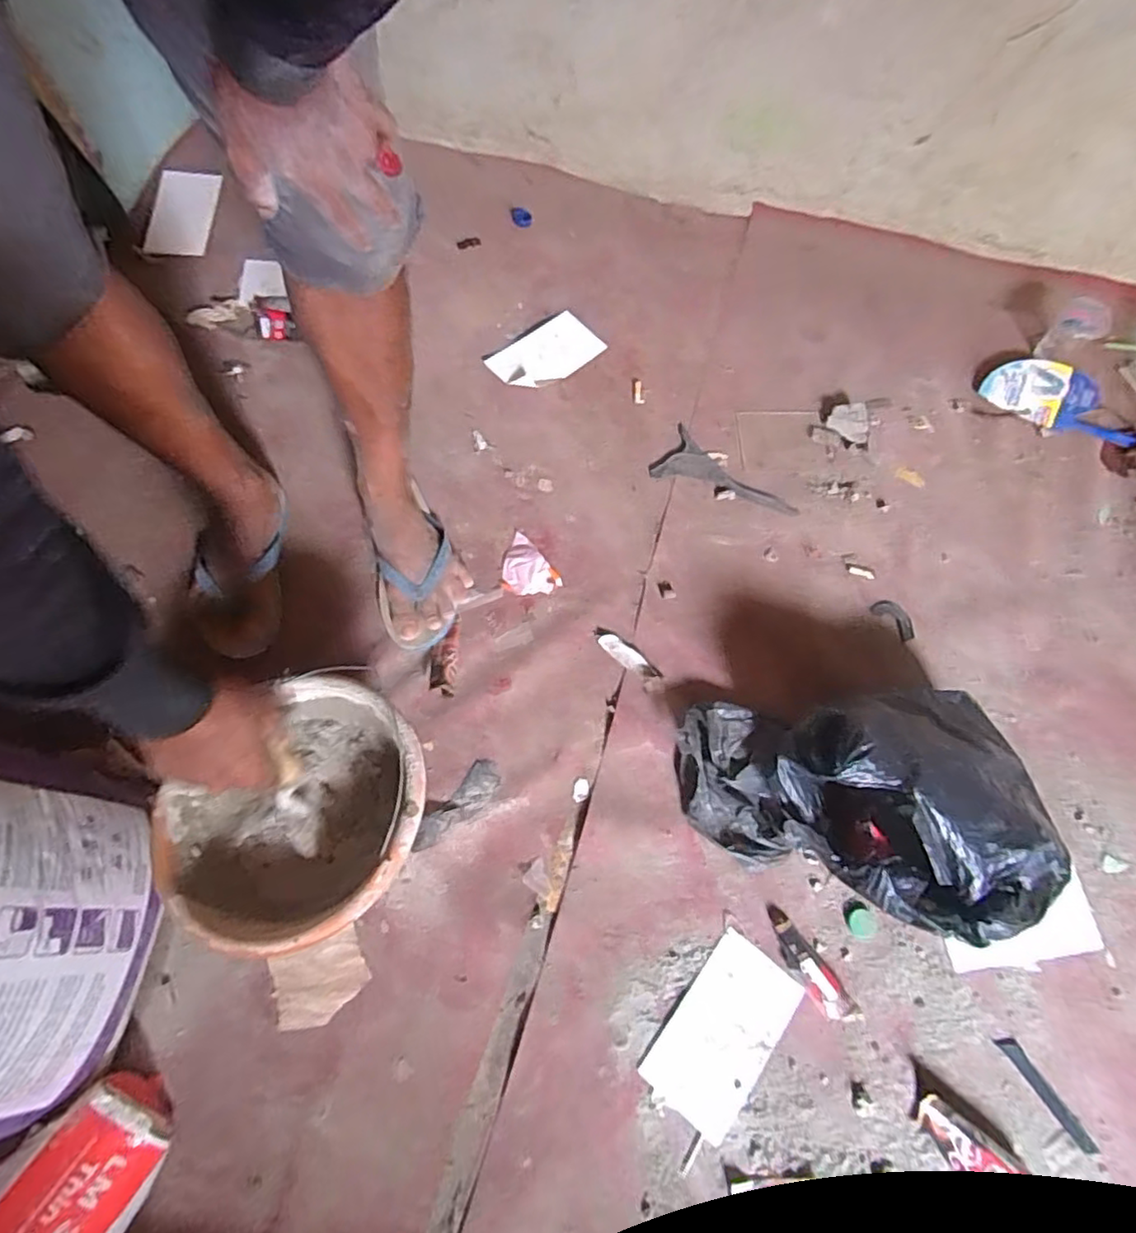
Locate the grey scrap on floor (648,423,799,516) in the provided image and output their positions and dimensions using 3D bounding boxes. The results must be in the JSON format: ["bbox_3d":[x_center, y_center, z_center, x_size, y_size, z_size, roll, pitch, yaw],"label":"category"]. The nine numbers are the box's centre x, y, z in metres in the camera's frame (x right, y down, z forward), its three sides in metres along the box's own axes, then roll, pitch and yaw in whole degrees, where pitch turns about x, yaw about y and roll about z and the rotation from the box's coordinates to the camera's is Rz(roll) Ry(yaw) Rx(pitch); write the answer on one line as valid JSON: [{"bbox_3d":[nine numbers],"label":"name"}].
[{"bbox_3d":[0.236,-0.206,0.927,0.209,0.006,0.097,27,71,11],"label":"grey scrap on floor"}]

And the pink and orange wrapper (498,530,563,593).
[{"bbox_3d":[-0.064,-0.067,0.877,0.070,0.011,0.100,-34,71,-12],"label":"pink and orange wrapper"}]

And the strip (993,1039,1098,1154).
[{"bbox_3d":[0.490,0.488,0.646,0.018,0.004,0.114,-33,71,-11],"label":"strip"}]

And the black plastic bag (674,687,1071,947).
[{"bbox_3d":[0.314,0.205,0.686,0.351,0.150,0.246,-2,68,0],"label":"black plastic bag"}]

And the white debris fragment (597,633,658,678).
[{"bbox_3d":[0.079,0.051,0.835,0.087,0.004,0.025,36,73,14],"label":"white debris fragment"}]

